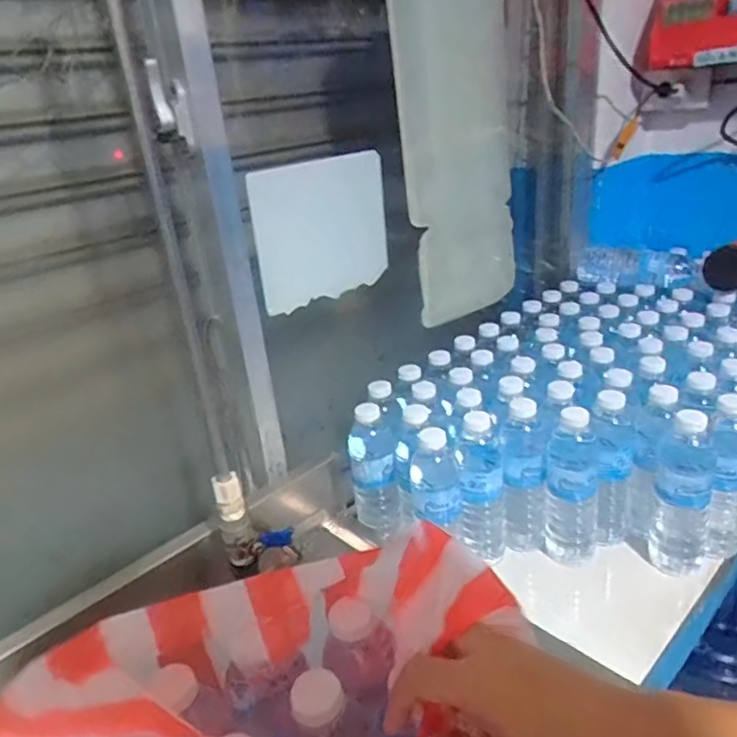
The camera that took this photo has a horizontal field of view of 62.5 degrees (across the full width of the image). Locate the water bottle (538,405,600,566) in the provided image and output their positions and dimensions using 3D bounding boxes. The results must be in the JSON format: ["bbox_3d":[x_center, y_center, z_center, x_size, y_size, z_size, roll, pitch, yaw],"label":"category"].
[{"bbox_3d":[0.245,0.138,0.742,0.063,0.206,0.068,3,26,20],"label":"water bottle"}]

